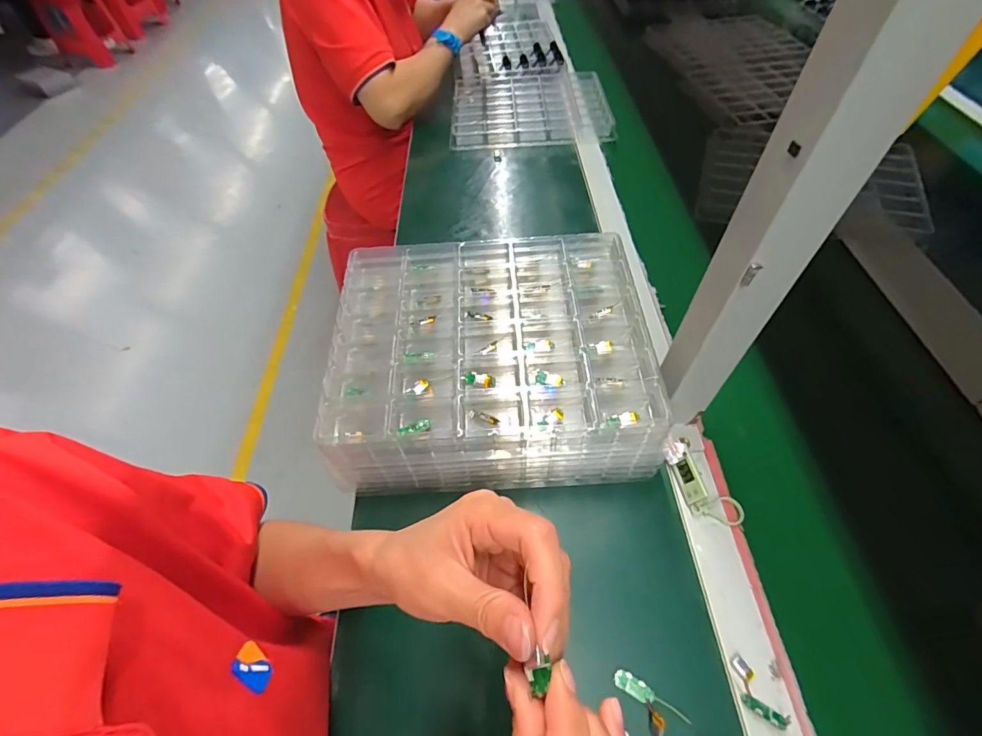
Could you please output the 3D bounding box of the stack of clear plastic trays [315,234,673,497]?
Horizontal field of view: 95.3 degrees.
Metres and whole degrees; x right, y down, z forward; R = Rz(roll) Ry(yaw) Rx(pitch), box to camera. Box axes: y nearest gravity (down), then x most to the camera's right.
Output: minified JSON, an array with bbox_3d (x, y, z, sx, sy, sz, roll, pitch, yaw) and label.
[{"bbox_3d":[-0.002,-0.004,0.459,0.295,0.103,0.259,-5,54,0],"label":"stack of clear plastic trays"}]

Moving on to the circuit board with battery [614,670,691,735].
[{"bbox_3d":[0.113,0.245,0.324,0.054,0.010,0.023,33,63,24],"label":"circuit board with battery"}]

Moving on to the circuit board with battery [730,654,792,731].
[{"bbox_3d":[0.194,0.239,0.327,0.021,0.005,0.047,-25,57,-14],"label":"circuit board with battery"}]

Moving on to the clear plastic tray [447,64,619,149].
[{"bbox_3d":[0.076,-0.509,0.868,0.291,0.031,0.247,-1,55,2],"label":"clear plastic tray"}]

